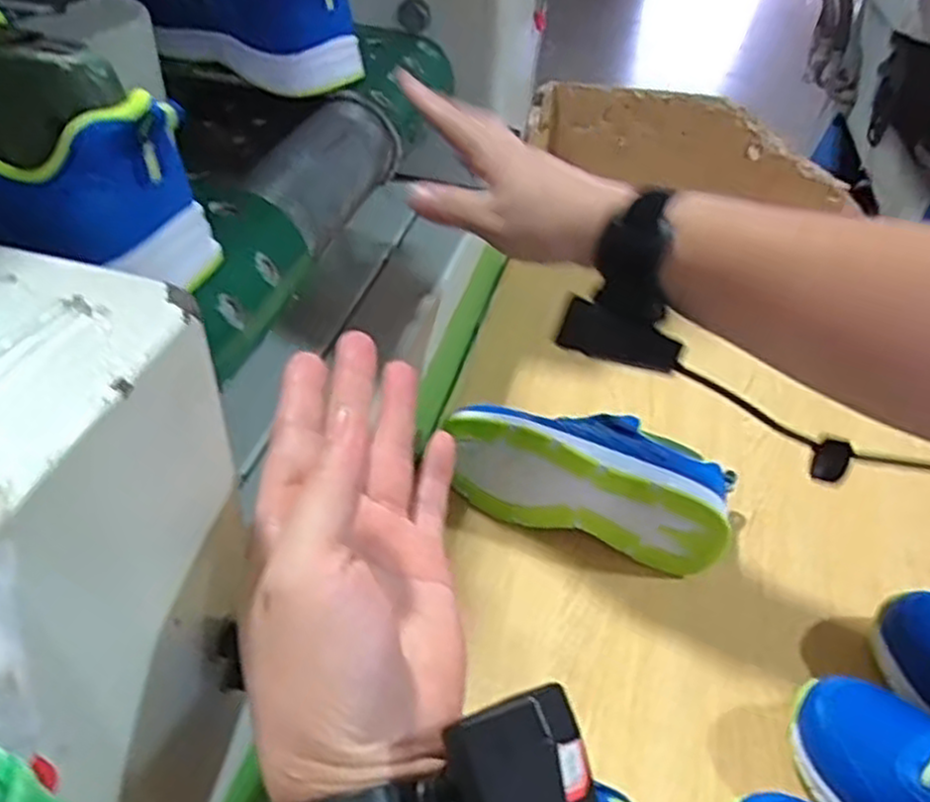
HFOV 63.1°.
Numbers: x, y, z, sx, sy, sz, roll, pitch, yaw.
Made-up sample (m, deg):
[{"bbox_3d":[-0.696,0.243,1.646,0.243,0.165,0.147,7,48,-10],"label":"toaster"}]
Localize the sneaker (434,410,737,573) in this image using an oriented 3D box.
[{"bbox_3d":[0.092,0.044,0.535,0.189,0.083,0.080,16,44,13],"label":"sneaker"}]

